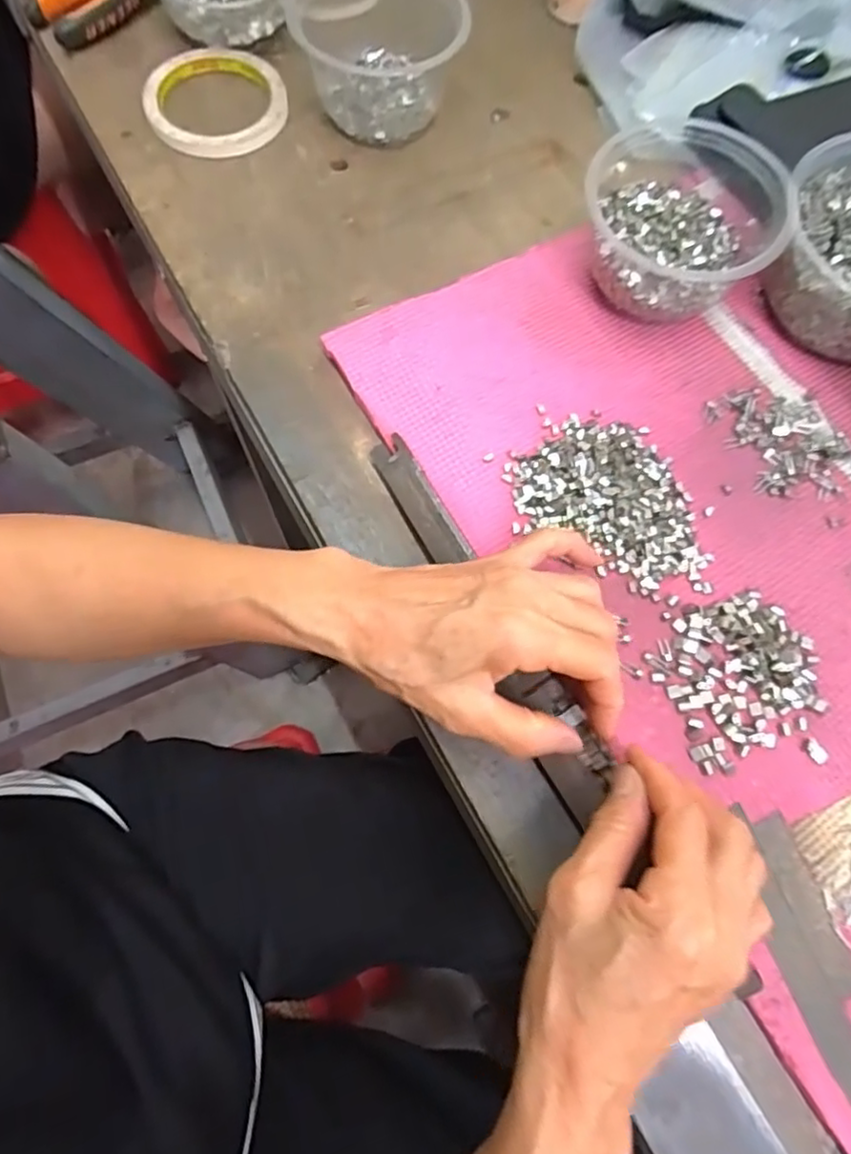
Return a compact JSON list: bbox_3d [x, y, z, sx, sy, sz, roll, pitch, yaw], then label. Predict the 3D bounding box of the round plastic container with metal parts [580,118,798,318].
[{"bbox_3d":[0.149,-0.208,0.385,0.113,0.066,0.100,31,72,8],"label":"round plastic container with metal parts"}]

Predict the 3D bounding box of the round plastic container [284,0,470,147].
[{"bbox_3d":[-0.035,-0.375,0.446,0.107,0.064,0.135,-13,72,-7],"label":"round plastic container"}]

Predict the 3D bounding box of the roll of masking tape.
[{"bbox_3d":[-0.149,-0.339,0.456,0.097,0.013,0.094,1,71,-3],"label":"roll of masking tape"}]

